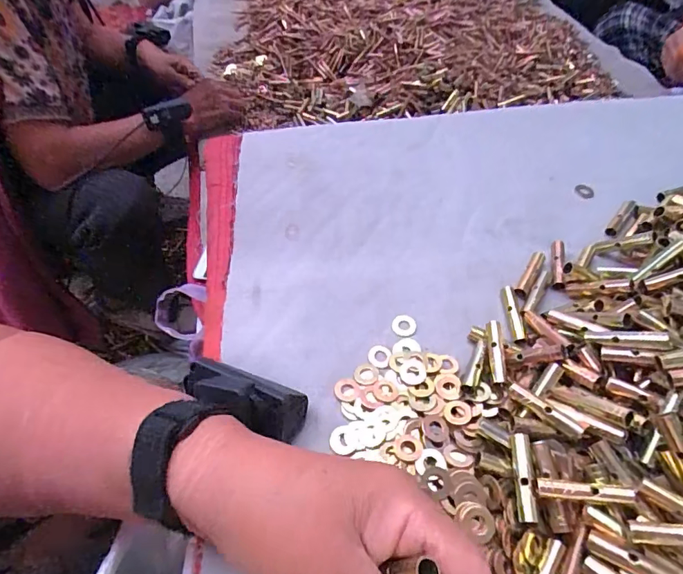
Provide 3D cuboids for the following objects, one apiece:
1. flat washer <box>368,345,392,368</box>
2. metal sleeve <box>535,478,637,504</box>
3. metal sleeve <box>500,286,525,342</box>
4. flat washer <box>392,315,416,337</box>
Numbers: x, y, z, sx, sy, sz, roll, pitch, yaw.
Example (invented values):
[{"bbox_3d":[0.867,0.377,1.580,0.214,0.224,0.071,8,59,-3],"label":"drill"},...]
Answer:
[{"bbox_3d":[0.025,0.046,0.307,0.015,0.004,0.016,-1,51,1],"label":"flat washer"},{"bbox_3d":[0.119,0.100,0.226,0.044,0.009,0.009,5,51,5],"label":"metal sleeve"},{"bbox_3d":[0.121,0.020,0.325,0.010,0.012,0.044,-2,51,0],"label":"metal sleeve"},{"bbox_3d":[0.044,0.027,0.326,0.017,0.004,0.019,0,51,1],"label":"flat washer"}]

